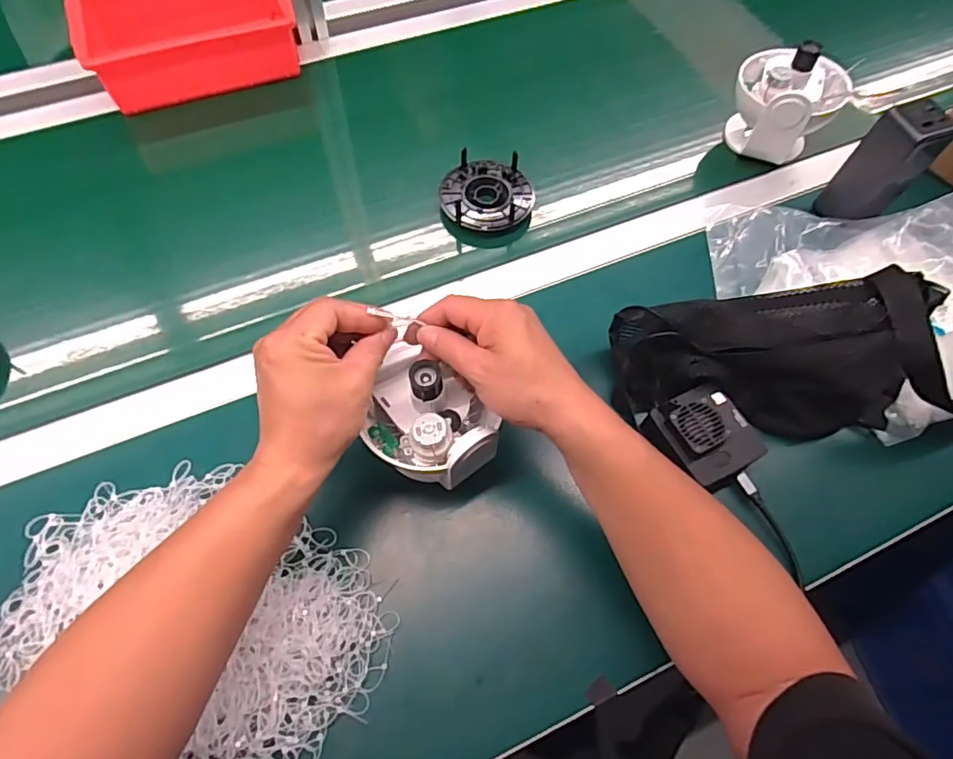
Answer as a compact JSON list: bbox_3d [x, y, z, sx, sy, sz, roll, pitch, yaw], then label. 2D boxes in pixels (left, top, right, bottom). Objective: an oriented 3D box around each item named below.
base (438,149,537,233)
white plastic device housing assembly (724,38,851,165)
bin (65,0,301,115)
[{"bbox_3d":[0.011,-0.204,0.613,0.100,0.042,0.090,-8,65,-5],"label":"base"},{"bbox_3d":[0.347,-0.315,0.617,0.107,0.105,0.107,28,67,12],"label":"white plastic device housing assembly"},{"bbox_3d":[-0.358,-0.440,0.685,0.244,0.069,0.164,-21,67,-11],"label":"bin"}]

